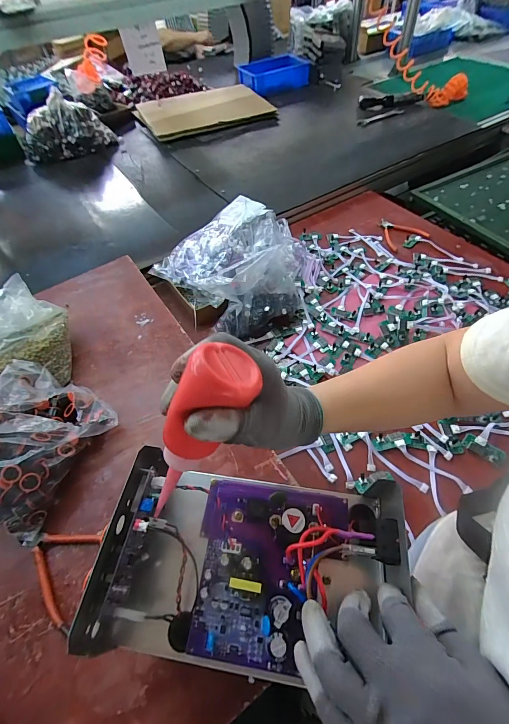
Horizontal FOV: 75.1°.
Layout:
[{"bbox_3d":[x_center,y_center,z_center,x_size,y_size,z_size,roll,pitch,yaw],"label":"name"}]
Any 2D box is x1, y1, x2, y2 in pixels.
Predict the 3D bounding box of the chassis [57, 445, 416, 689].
[{"bbox_3d":[-0.006,0.166,0.278,0.251,0.066,0.150,4,59,6],"label":"chassis"}]

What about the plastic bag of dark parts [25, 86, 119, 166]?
[{"bbox_3d":[-0.695,-0.845,1.204,0.331,0.158,0.143,-27,57,-15],"label":"plastic bag of dark parts"}]

